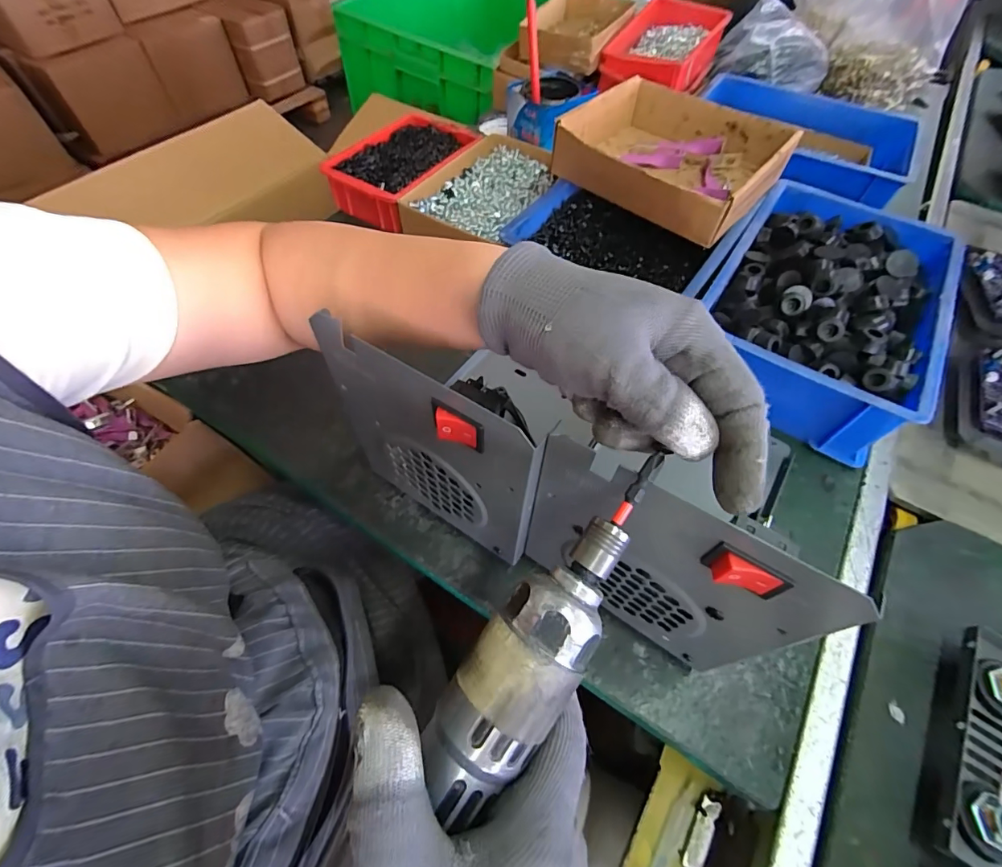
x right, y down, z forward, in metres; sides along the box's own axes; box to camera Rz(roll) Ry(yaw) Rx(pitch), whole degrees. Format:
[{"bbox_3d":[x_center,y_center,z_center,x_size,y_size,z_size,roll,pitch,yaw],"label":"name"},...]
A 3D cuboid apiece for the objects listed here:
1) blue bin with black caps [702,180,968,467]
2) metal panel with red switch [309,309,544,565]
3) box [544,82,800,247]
[{"bbox_3d":[0.339,-0.138,0.490,0.204,0.109,0.309,27,61,16],"label":"blue bin with black caps"},{"bbox_3d":[-0.049,0.019,0.305,0.155,0.185,0.010,30,61,17],"label":"metal panel with red switch"},{"bbox_3d":[0.198,-0.324,0.523,0.212,0.051,0.183,35,62,20],"label":"box"}]

